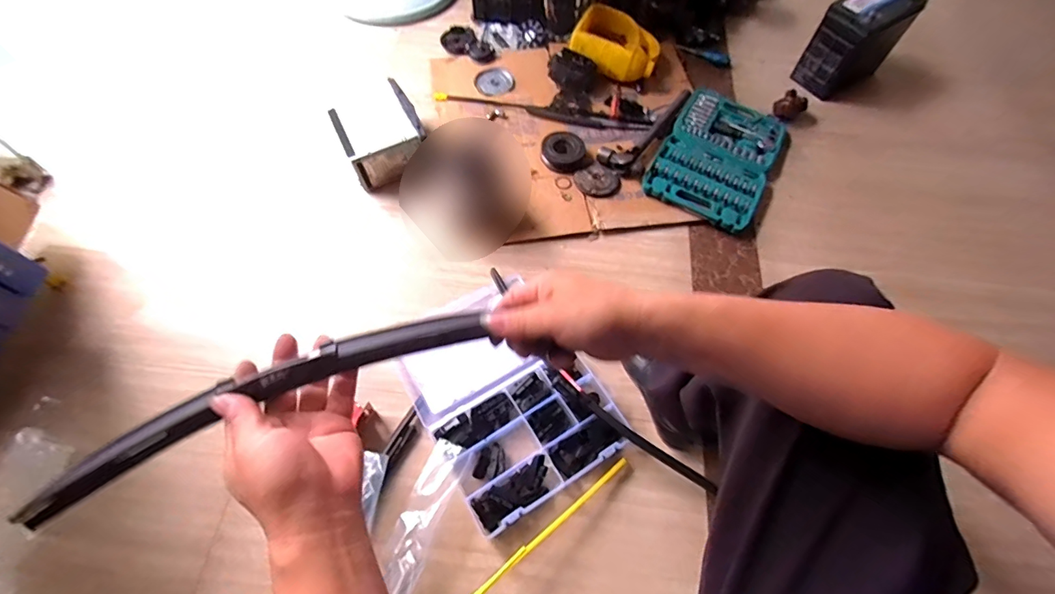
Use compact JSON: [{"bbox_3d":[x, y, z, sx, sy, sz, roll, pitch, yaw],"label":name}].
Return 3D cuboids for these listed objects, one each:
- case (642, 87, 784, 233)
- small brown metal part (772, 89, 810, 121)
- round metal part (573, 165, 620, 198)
[{"bbox_3d":[0.464,-0.347,1.141,0.250,0.047,0.385,27,65,12],"label":"case"},{"bbox_3d":[0.678,-0.496,1.216,0.066,0.070,0.063,-13,64,-8],"label":"small brown metal part"},{"bbox_3d":[0.162,-0.274,1.096,0.101,0.008,0.088,32,67,14],"label":"round metal part"}]

